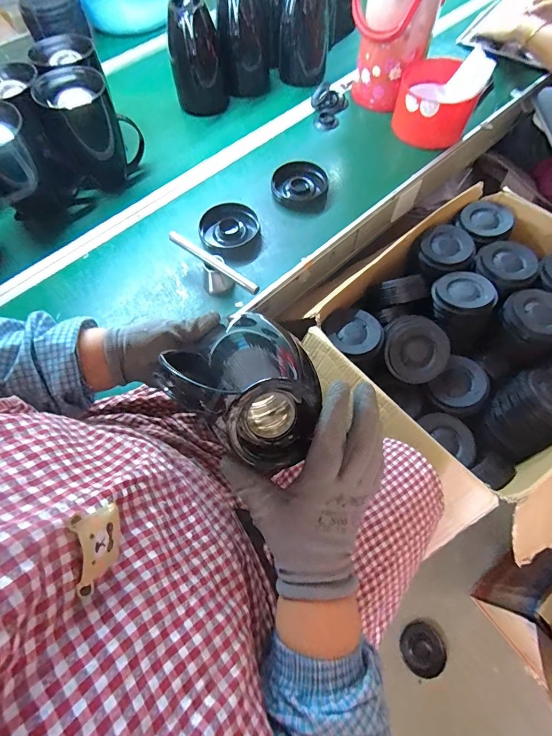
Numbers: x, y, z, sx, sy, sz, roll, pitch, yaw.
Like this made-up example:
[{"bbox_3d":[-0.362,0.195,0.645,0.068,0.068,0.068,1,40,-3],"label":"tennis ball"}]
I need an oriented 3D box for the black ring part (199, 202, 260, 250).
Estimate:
[{"bbox_3d":[-0.095,-0.285,0.723,0.116,0.033,0.092,-12,63,-5],"label":"black ring part"}]

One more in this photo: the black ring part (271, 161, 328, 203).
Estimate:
[{"bbox_3d":[0.051,-0.413,0.794,0.119,0.030,0.119,4,63,3],"label":"black ring part"}]

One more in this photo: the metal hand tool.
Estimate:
[{"bbox_3d":[-0.112,-0.168,0.656,0.192,0.065,0.046,39,70,19],"label":"metal hand tool"}]

